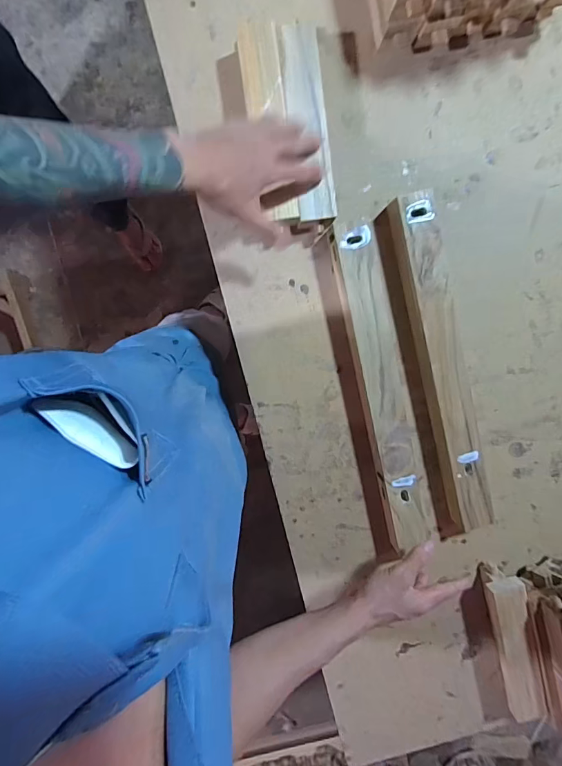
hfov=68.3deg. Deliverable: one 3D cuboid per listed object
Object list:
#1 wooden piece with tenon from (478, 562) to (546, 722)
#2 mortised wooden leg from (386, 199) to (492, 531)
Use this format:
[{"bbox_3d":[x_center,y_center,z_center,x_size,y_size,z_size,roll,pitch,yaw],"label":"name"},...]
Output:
[{"bbox_3d":[0.336,0.384,0.617,0.053,0.066,0.226,-14,99,-2],"label":"wooden piece with tenon"},{"bbox_3d":[0.221,-0.014,0.563,0.063,0.051,0.453,-15,99,-1],"label":"mortised wooden leg"}]

